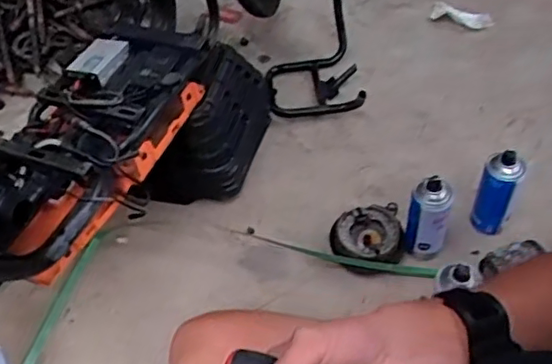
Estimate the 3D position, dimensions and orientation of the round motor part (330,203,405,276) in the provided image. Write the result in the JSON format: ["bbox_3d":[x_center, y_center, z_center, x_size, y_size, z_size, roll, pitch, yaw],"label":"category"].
[{"bbox_3d":[0.160,0.099,1.082,0.123,0.052,0.130,-2,51,3],"label":"round motor part"}]

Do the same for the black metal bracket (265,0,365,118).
[{"bbox_3d":[0.079,-0.299,1.383,0.197,0.104,0.384,-2,51,3],"label":"black metal bracket"}]

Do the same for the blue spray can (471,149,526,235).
[{"bbox_3d":[0.371,0.022,1.052,0.064,0.180,0.051,16,54,17],"label":"blue spray can"}]

